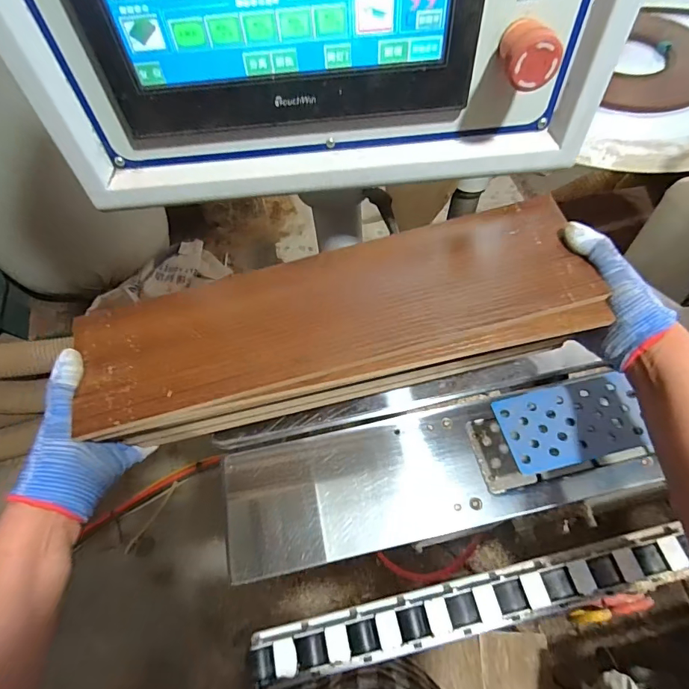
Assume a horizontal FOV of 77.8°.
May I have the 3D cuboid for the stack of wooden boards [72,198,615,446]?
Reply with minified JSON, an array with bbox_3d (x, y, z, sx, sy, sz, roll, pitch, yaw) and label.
[{"bbox_3d":[-0.007,-0.022,0.382,0.445,0.023,0.132,-14,71,-2],"label":"stack of wooden boards"}]

